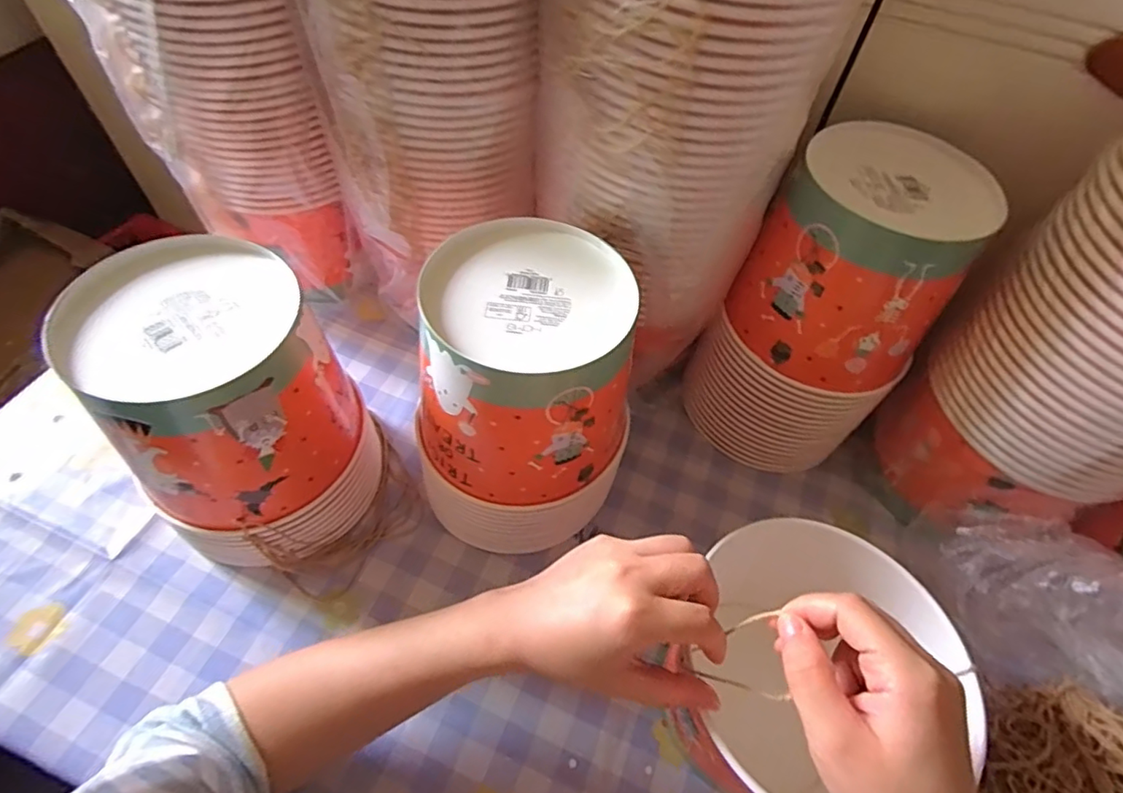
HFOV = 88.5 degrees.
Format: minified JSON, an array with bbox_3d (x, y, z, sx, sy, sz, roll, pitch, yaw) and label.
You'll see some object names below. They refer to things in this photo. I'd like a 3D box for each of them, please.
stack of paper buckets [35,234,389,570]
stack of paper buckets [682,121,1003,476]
[{"bbox_3d":[-0.218,0.015,0.408,0.142,0.200,0.145,-32,64,-24],"label":"stack of paper buckets"},{"bbox_3d":[0.212,-0.061,0.469,0.140,0.243,0.144,-38,66,-26],"label":"stack of paper buckets"}]

